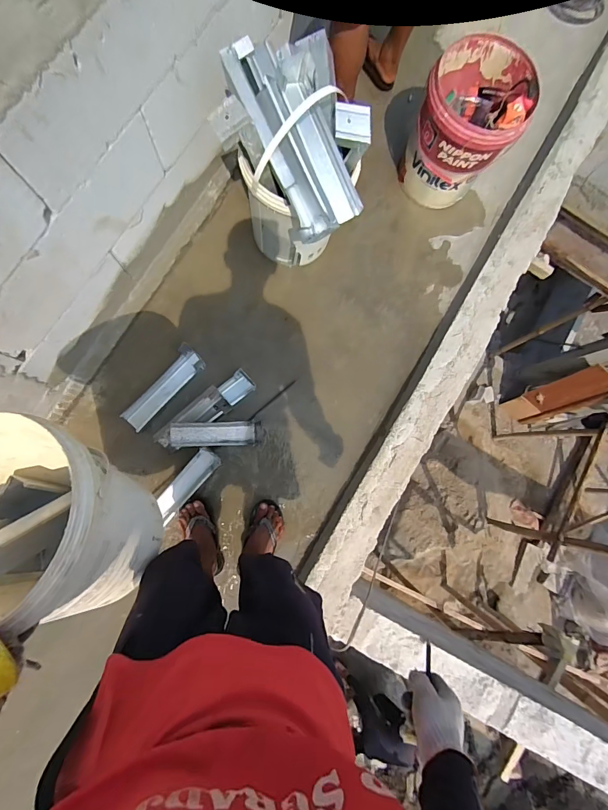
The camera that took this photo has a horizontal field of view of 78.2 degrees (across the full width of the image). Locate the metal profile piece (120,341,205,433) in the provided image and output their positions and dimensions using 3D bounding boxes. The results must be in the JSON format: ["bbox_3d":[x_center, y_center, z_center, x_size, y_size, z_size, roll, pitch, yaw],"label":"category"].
[{"bbox_3d":[-0.446,-0.054,1.188,0.094,0.039,0.300,41,81,0],"label":"metal profile piece"}]

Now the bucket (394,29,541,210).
[{"bbox_3d":[0.490,-0.861,1.205,0.286,0.357,0.302,1,83,-6],"label":"bucket"}]

